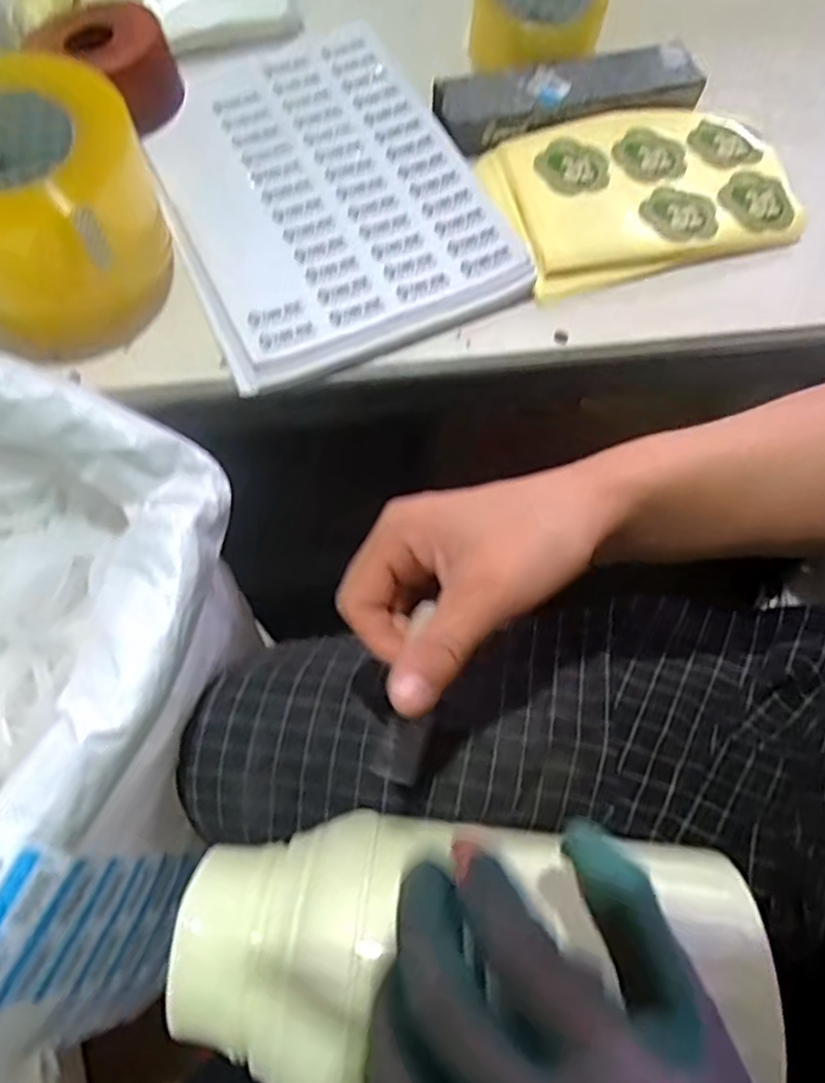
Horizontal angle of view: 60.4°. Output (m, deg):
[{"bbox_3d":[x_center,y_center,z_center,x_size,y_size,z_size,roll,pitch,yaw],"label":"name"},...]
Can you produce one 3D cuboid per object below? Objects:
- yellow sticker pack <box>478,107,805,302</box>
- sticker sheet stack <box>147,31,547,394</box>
[{"bbox_3d":[0.170,-0.260,0.519,0.206,0.015,0.140,-15,70,-8],"label":"yellow sticker pack"},{"bbox_3d":[-0.072,-0.262,0.502,0.210,0.015,0.296,-23,71,-11],"label":"sticker sheet stack"}]

